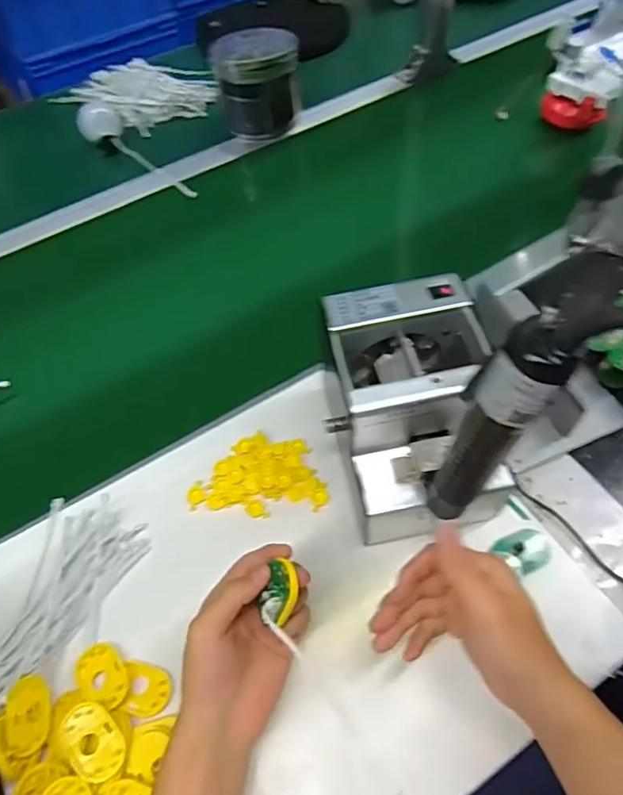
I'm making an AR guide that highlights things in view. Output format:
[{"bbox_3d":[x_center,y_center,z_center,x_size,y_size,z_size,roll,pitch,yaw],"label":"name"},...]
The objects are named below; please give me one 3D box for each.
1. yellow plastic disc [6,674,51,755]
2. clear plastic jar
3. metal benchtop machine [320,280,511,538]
[{"bbox_3d":[-0.220,0.245,0.435,0.033,0.007,0.057,-23,49,-18],"label":"yellow plastic disc"},{"bbox_3d":[-0.083,-0.486,0.876,0.130,0.127,0.129,-9,47,-5],"label":"clear plastic jar"},{"bbox_3d":[0.086,0.007,0.487,0.121,0.147,0.160,-9,47,-6],"label":"metal benchtop machine"}]

